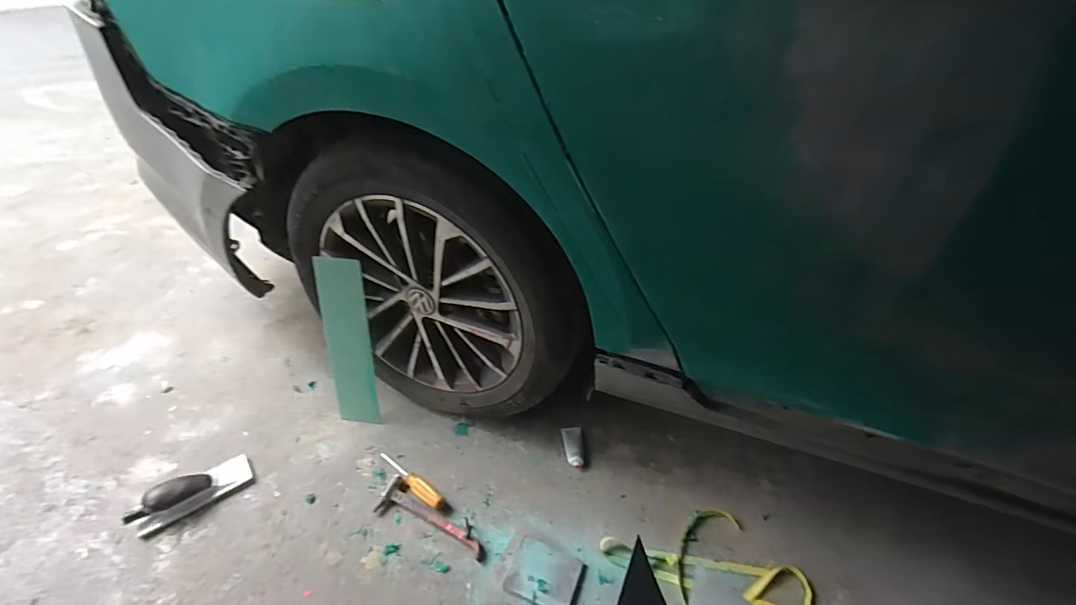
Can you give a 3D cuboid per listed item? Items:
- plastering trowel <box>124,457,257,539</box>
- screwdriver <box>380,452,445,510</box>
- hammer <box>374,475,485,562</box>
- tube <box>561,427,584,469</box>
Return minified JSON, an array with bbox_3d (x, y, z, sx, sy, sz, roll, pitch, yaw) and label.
[{"bbox_3d":[-0.687,0.374,0.902,0.206,0.055,0.074,-25,45,-29],"label":"plastering trowel"},{"bbox_3d":[-0.270,0.364,0.937,0.190,0.030,0.035,23,43,26],"label":"screwdriver"},{"bbox_3d":[-0.203,0.414,0.854,0.239,0.020,0.068,21,42,24],"label":"hammer"},{"bbox_3d":[0.079,0.320,1.007,0.041,0.021,0.105,-2,38,-4],"label":"tube"}]

